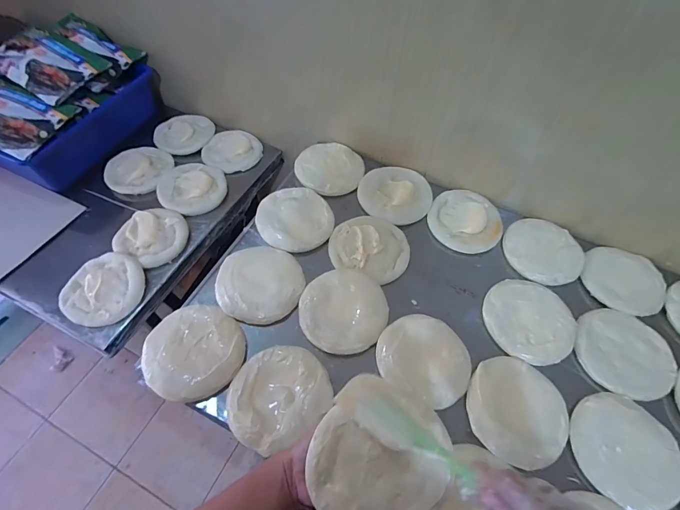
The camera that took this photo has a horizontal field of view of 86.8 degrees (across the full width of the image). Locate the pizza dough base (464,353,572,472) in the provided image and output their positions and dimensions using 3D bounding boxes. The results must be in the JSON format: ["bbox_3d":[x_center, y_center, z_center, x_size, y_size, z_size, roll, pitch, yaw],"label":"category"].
[{"bbox_3d":[0.263,0.227,0.529,0.138,0.014,0.145,2,58,-3],"label":"pizza dough base"}]

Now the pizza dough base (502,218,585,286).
[{"bbox_3d":[0.393,-0.011,0.696,0.135,0.018,0.143,2,58,-3],"label":"pizza dough base"}]

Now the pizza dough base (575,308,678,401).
[{"bbox_3d":[0.467,0.157,0.589,0.141,0.012,0.143,3,58,-2],"label":"pizza dough base"}]

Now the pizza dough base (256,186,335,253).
[{"bbox_3d":[-0.087,-0.075,0.699,0.142,0.011,0.146,-36,66,-23],"label":"pizza dough base"}]

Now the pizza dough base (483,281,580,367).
[{"bbox_3d":[0.324,0.109,0.614,0.143,0.017,0.145,2,58,-3],"label":"pizza dough base"}]

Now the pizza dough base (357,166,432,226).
[{"bbox_3d":[0.116,-0.130,0.762,0.143,0.017,0.151,-19,61,-15],"label":"pizza dough base"}]

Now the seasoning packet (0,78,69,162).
[{"bbox_3d":[-0.710,-0.299,0.750,0.245,0.030,0.155,20,67,5],"label":"seasoning packet"}]

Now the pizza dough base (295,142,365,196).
[{"bbox_3d":[-0.018,-0.194,0.778,0.142,0.028,0.134,2,58,-3],"label":"pizza dough base"}]

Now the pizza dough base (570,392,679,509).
[{"bbox_3d":[0.407,0.273,0.505,0.139,0.018,0.137,2,58,-3],"label":"pizza dough base"}]

